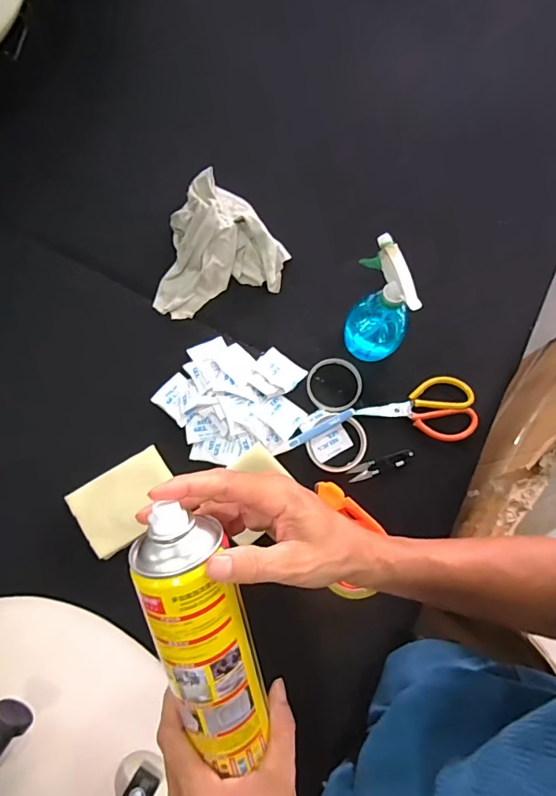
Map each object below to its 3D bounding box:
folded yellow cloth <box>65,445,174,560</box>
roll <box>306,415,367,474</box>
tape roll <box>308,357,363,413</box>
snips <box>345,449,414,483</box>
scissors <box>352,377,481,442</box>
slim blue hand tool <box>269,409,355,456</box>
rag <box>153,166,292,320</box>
[{"bbox_3d":[-0.208,0.142,0.608,0.133,0.014,0.102,-33,77,-11],"label":"folded yellow cloth"},{"bbox_3d":[0.087,0.068,0.646,0.086,0.013,0.083,0,73,-1],"label":"roll"},{"bbox_3d":[0.087,-0.022,0.671,0.085,0.020,0.085,0,73,-1],"label":"tape roll"},{"bbox_3d":[0.151,0.099,0.645,0.098,0.014,0.022,-19,75,-7],"label":"snips"},{"bbox_3d":[0.213,0.025,0.660,0.174,0.016,0.094,-12,74,-5],"label":"scissors"},{"bbox_3d":[0.053,0.050,0.643,0.135,0.011,0.015,-26,76,-9],"label":"slim blue hand tool"},{"bbox_3d":[-0.086,-0.248,0.718,0.191,0.052,0.239,8,73,1],"label":"rag"}]

